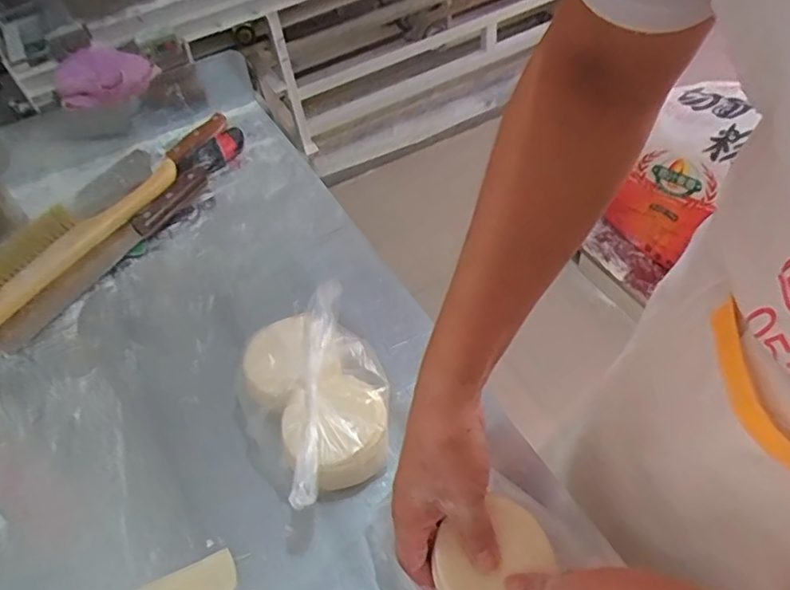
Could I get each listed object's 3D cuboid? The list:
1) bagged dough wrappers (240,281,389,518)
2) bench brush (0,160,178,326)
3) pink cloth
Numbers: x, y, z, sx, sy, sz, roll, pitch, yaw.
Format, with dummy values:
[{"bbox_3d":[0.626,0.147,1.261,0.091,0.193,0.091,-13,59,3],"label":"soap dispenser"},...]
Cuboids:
[{"bbox_3d":[-0.068,0.099,0.546,0.125,0.075,0.188,-25,53,-13],"label":"bagged dough wrappers"},{"bbox_3d":[-0.410,-0.066,0.723,0.096,0.039,0.349,26,58,24],"label":"bench brush"},{"bbox_3d":[-0.398,-0.301,0.798,0.132,0.043,0.109,-31,55,-18],"label":"pink cloth"}]

